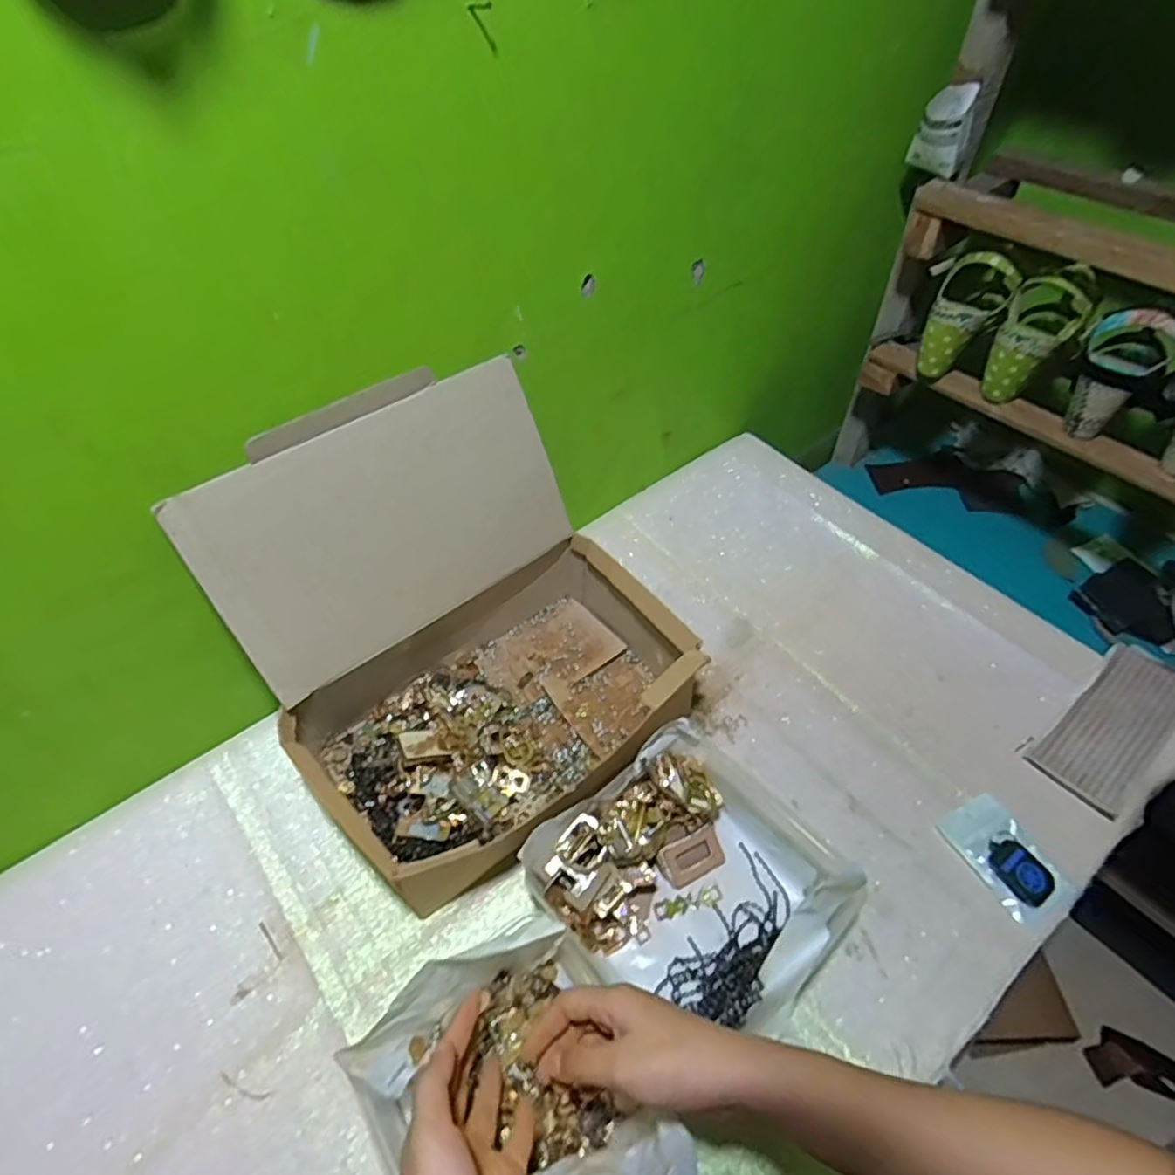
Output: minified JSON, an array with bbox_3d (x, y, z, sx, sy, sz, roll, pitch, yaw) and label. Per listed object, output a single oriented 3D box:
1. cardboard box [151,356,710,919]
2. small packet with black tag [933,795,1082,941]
[{"bbox_3d":[-0.102,0.037,0.571,0.324,0.287,0.293,-34,58,-23],"label":"cardboard box"},{"bbox_3d":[0.367,0.238,0.573,0.061,0.016,0.106,-23,54,-16],"label":"small packet with black tag"}]

